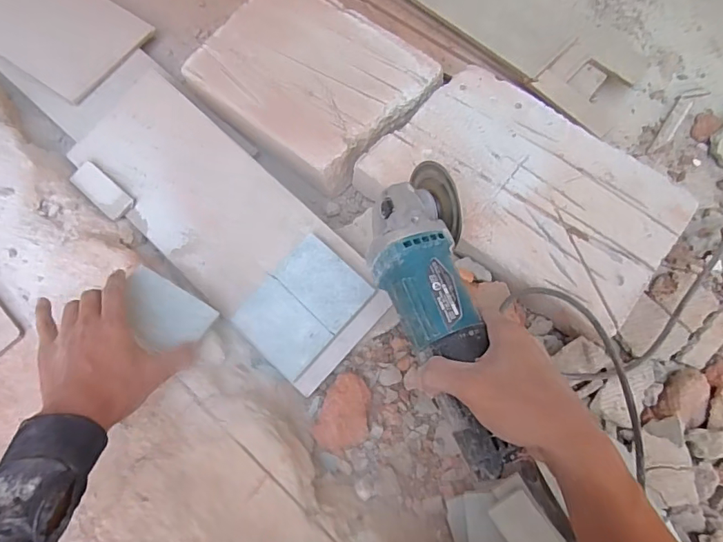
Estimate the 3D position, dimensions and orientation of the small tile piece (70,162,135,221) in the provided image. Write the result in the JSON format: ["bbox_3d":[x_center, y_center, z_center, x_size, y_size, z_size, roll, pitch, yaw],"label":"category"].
[{"bbox_3d":[-0.312,-0.097,0.576,0.084,0.007,0.035,40,78,10],"label":"small tile piece"}]

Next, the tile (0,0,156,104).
[{"bbox_3d":[-0.472,-0.370,0.665,0.349,0.016,0.150,34,77,9],"label":"tile"}]

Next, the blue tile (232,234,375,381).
[{"bbox_3d":[-0.066,0.038,0.530,0.100,0.008,0.132,41,90,15],"label":"blue tile"}]

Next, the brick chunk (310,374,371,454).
[{"bbox_3d":[-0.016,0.153,0.516,0.054,0.023,0.079,24,75,6],"label":"brick chunk"}]

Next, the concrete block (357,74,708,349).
[{"bbox_3d":[0.184,-0.089,0.556,0.316,0.053,0.211,38,80,11],"label":"concrete block"}]

